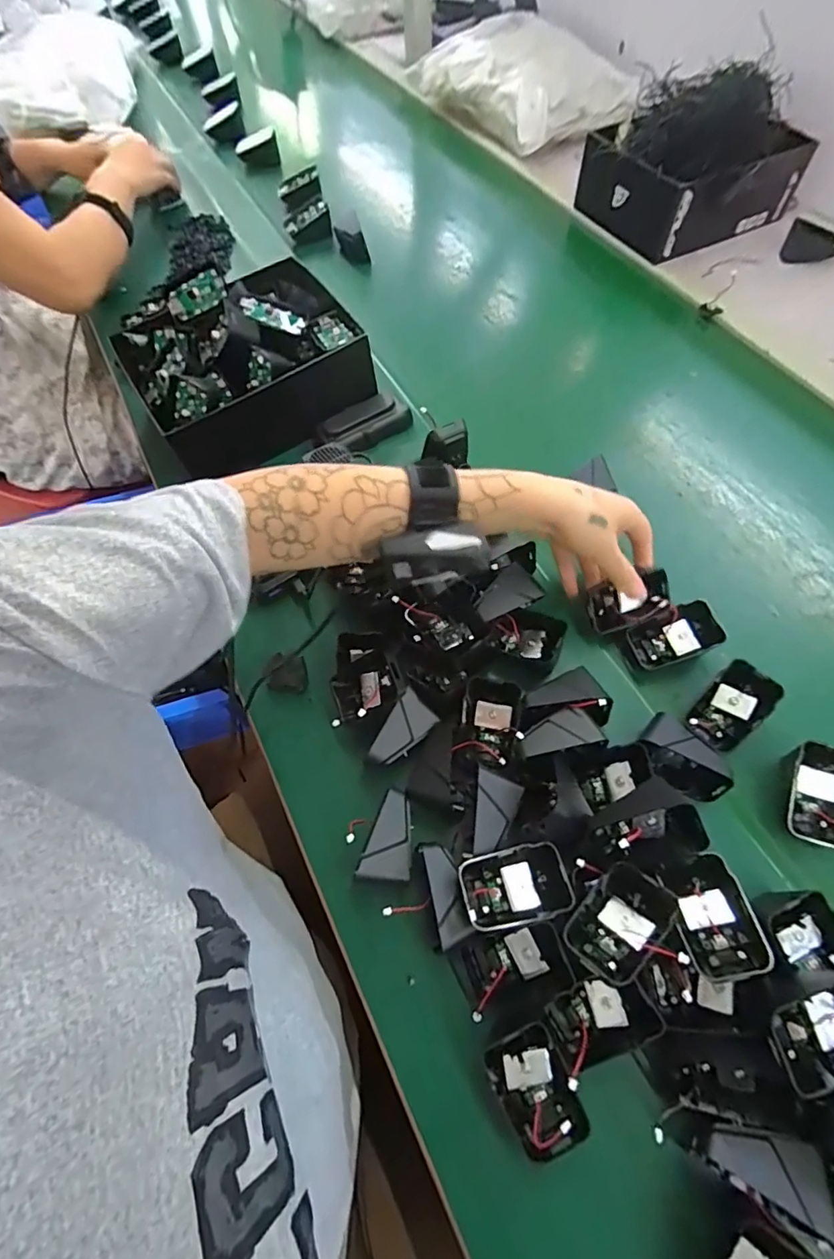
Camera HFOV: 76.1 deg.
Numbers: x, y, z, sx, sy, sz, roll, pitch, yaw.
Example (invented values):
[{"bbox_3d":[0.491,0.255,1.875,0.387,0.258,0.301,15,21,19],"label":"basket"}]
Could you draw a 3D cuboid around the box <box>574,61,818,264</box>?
[{"bbox_3d":[0.381,-0.654,0.730,0.246,0.142,0.189,-27,65,-11],"label":"box"}]

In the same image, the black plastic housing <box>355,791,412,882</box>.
[{"bbox_3d":[-0.021,0.151,0.389,0.034,0.035,0.058,3,63,4],"label":"black plastic housing"}]

